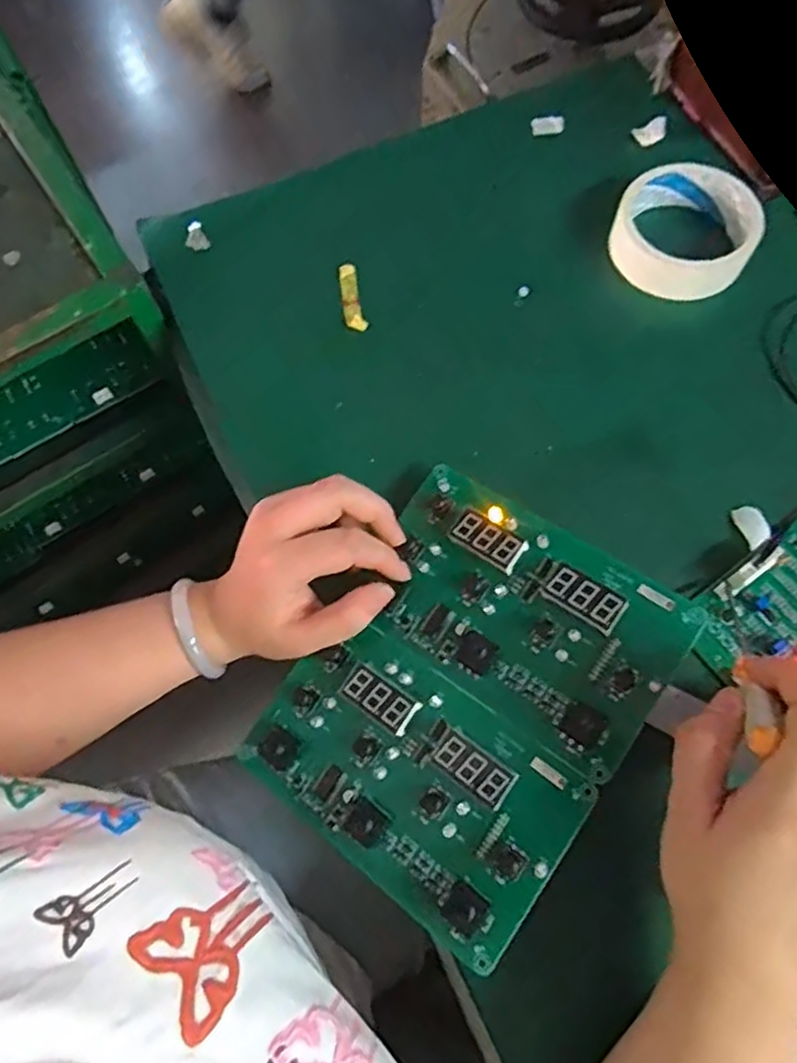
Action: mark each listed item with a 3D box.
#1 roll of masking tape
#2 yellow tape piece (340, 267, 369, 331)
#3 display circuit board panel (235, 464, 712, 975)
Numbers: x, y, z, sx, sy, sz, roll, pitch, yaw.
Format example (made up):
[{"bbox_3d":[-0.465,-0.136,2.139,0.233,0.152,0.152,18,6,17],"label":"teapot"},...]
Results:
[{"bbox_3d":[0.189,-0.197,0.448,0.089,0.036,0.096,0,69,0],"label":"roll of masking tape"},{"bbox_3d":[-0.032,-0.159,0.455,0.014,0.004,0.052,-12,69,-4],"label":"yellow tape piece"},{"bbox_3d":[0.031,0.082,0.345,0.162,0.016,0.200,32,83,23],"label":"display circuit board panel"}]

